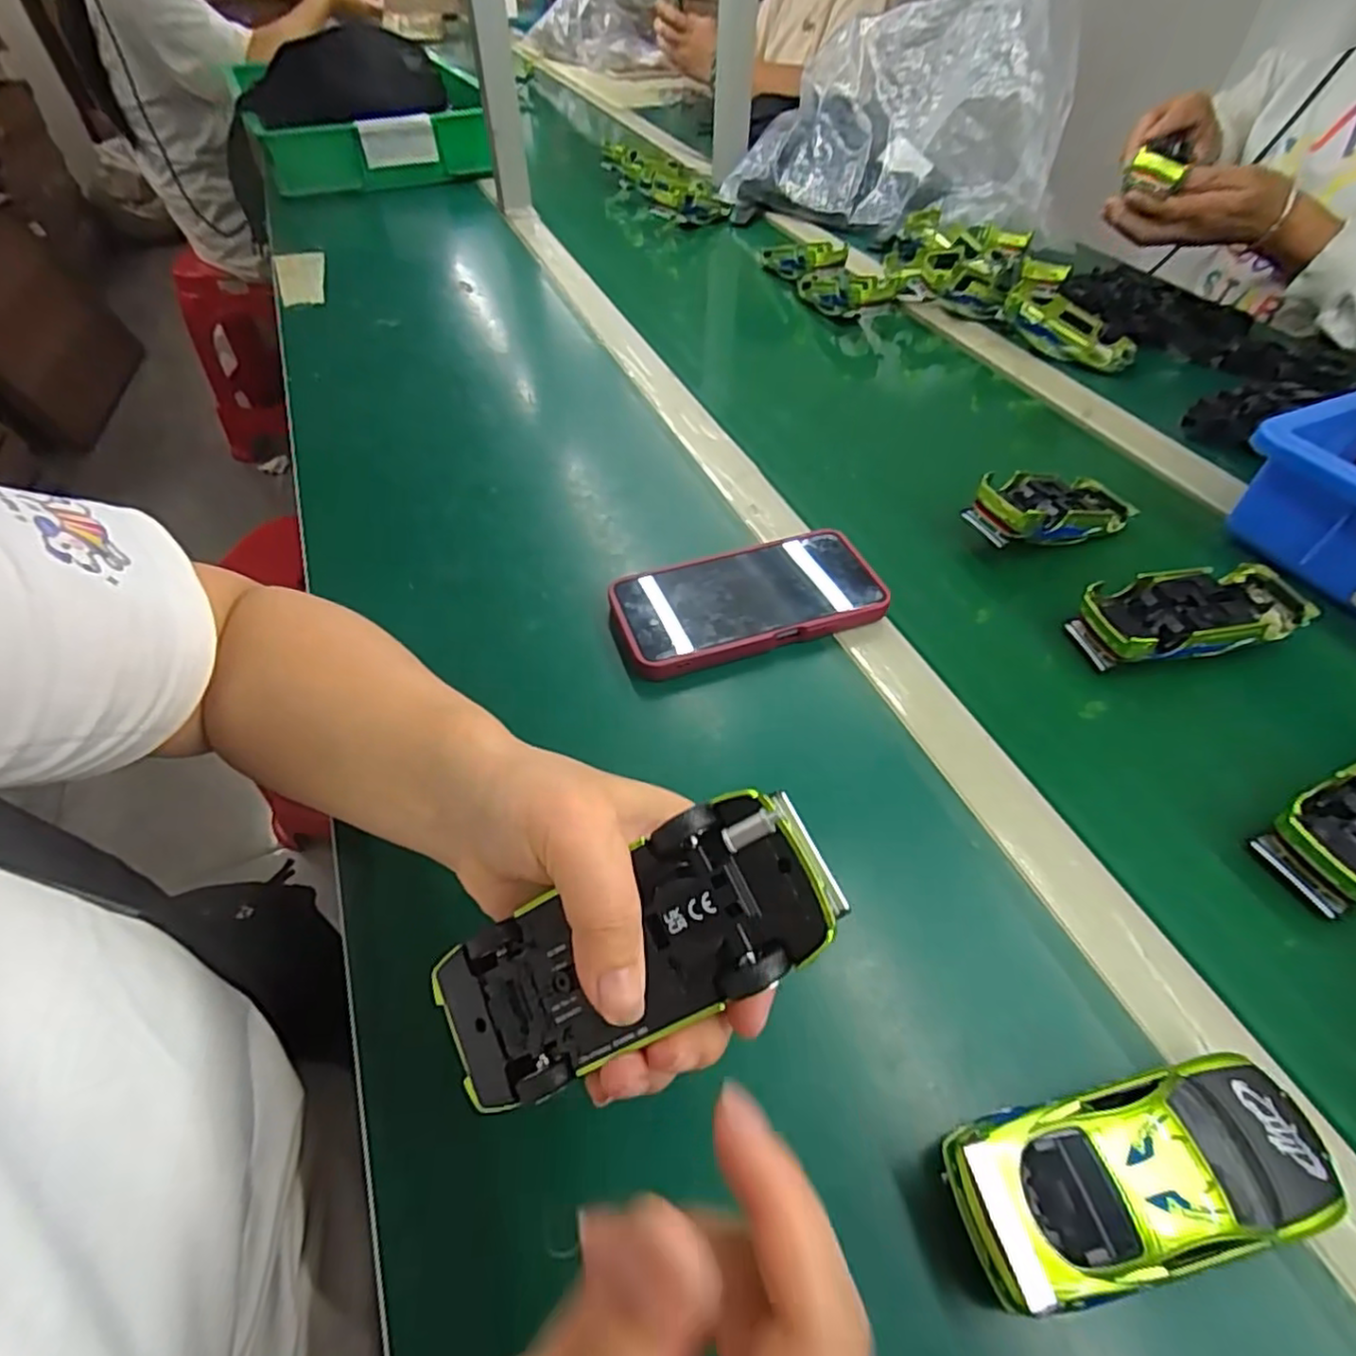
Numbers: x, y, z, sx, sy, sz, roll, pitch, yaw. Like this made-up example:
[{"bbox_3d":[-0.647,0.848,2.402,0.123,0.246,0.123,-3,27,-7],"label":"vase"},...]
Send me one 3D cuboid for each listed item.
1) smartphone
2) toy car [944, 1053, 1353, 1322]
[{"bbox_3d":[0.043,-0.049,0.428,0.167,0.018,0.081,-15,52,-13],"label":"smartphone"},{"bbox_3d":[0.156,0.168,0.228,0.122,0.041,0.050,-9,51,-8],"label":"toy car"}]

